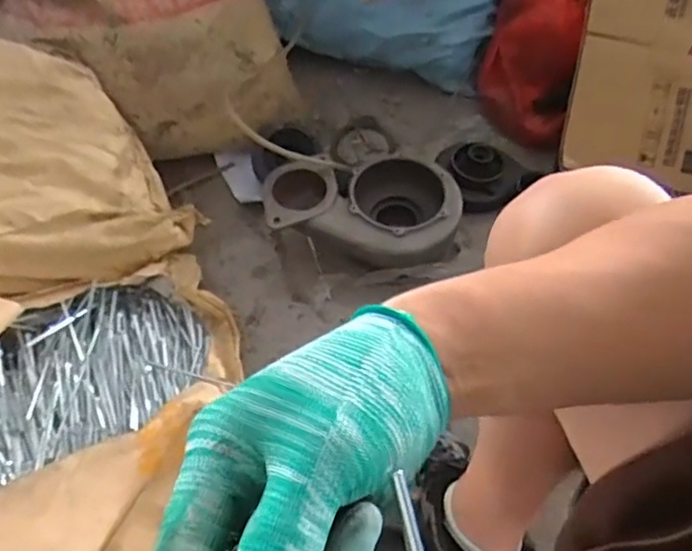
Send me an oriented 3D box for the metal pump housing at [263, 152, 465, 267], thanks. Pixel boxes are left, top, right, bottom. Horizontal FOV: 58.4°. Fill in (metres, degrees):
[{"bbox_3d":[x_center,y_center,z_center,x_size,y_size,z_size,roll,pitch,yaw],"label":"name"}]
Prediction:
[{"bbox_3d":[0.022,-0.090,0.938,0.283,0.101,0.164,8,58,5],"label":"metal pump housing"}]

